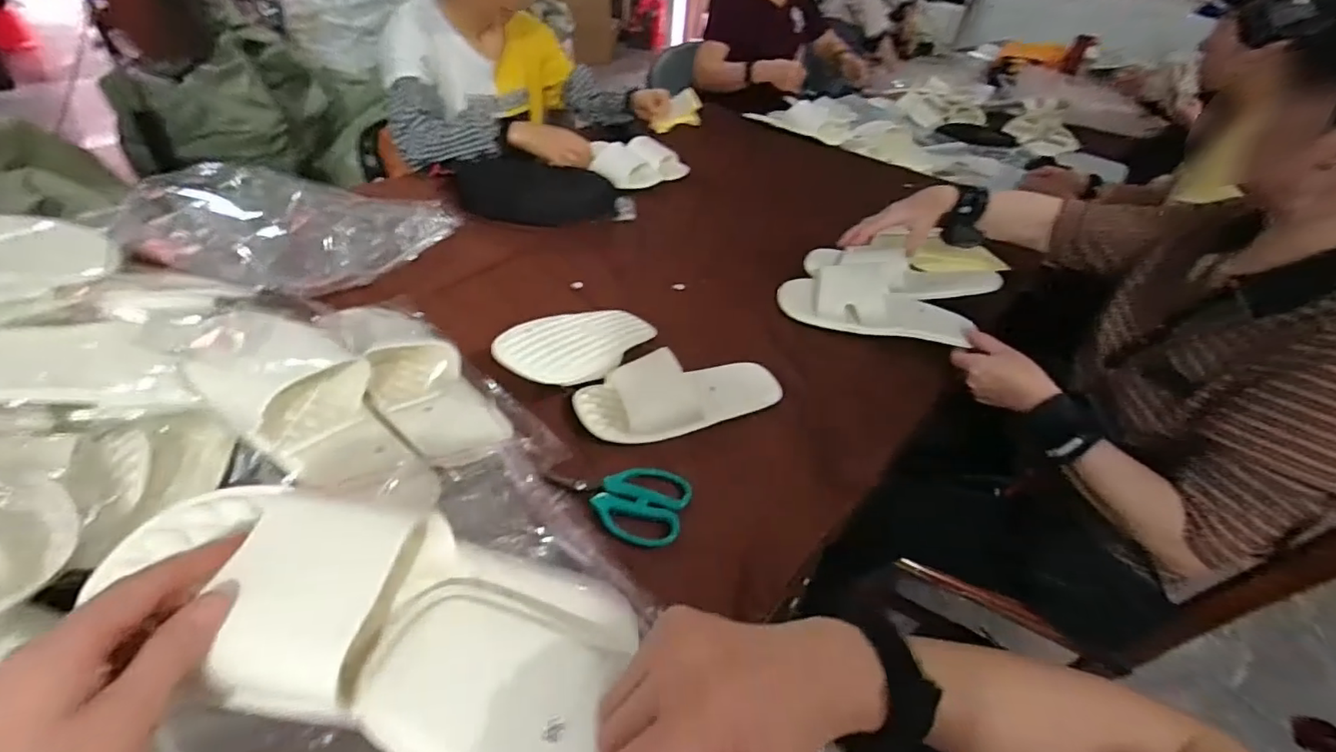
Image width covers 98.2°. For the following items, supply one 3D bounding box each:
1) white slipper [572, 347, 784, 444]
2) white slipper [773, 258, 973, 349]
[{"bbox_3d":[0.019,0.016,0.634,0.228,0.050,0.086,-7,42,-15],"label":"white slipper"},{"bbox_3d":[0.287,-0.107,0.797,0.251,0.072,0.121,14,41,9],"label":"white slipper"}]

